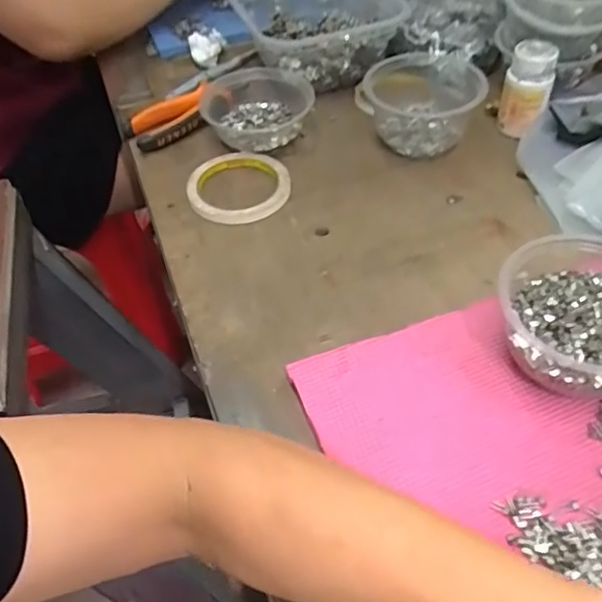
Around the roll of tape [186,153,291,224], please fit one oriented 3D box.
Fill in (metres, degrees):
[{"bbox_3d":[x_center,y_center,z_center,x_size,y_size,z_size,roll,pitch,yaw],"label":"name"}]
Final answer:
[{"bbox_3d":[-0.058,-0.115,0.588,0.090,0.017,0.097,-3,49,3],"label":"roll of tape"}]

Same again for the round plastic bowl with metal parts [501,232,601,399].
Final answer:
[{"bbox_3d":[0.192,0.014,0.413,0.106,0.062,0.105,-3,49,3],"label":"round plastic bowl with metal parts"}]

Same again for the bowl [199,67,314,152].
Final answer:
[{"bbox_3d":[-0.047,-0.205,0.651,0.113,0.043,0.116,-3,49,3],"label":"bowl"}]

